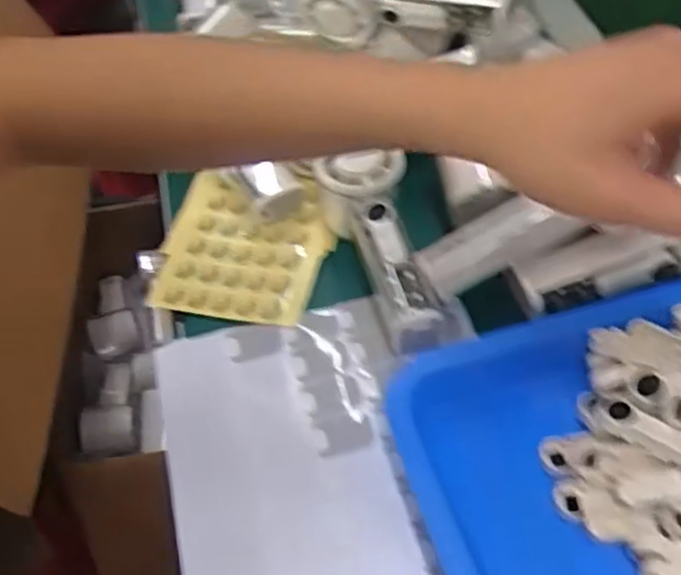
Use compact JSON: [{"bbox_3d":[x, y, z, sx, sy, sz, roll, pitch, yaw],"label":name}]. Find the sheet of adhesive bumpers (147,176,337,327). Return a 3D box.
[{"bbox_3d":[-0.068,-0.029,0.541,0.113,0.013,0.117,8,52,11],"label":"sheet of adhesive bumpers"}]

